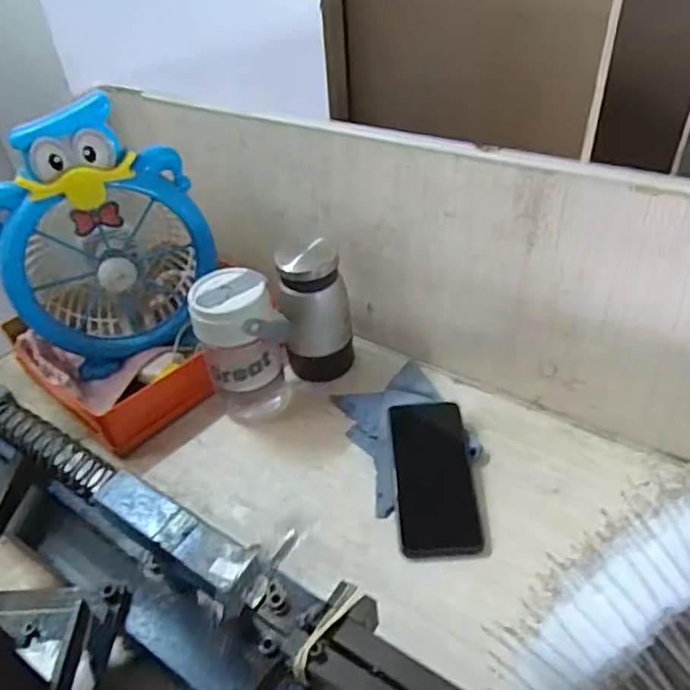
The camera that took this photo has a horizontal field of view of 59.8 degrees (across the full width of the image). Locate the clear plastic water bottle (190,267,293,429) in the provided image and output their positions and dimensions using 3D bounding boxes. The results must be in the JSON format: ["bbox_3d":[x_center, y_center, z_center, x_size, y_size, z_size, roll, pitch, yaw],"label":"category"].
[{"bbox_3d":[-0.105,0.006,0.645,0.095,0.160,0.075,-15,42,-11],"label":"clear plastic water bottle"}]

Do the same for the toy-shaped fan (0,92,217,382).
[{"bbox_3d":[-0.282,-0.130,0.697,0.214,0.283,0.144,-24,44,-20],"label":"toy-shaped fan"}]

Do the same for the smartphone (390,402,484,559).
[{"bbox_3d":[0.086,0.124,0.575,0.073,0.015,0.152,-4,57,2],"label":"smartphone"}]

